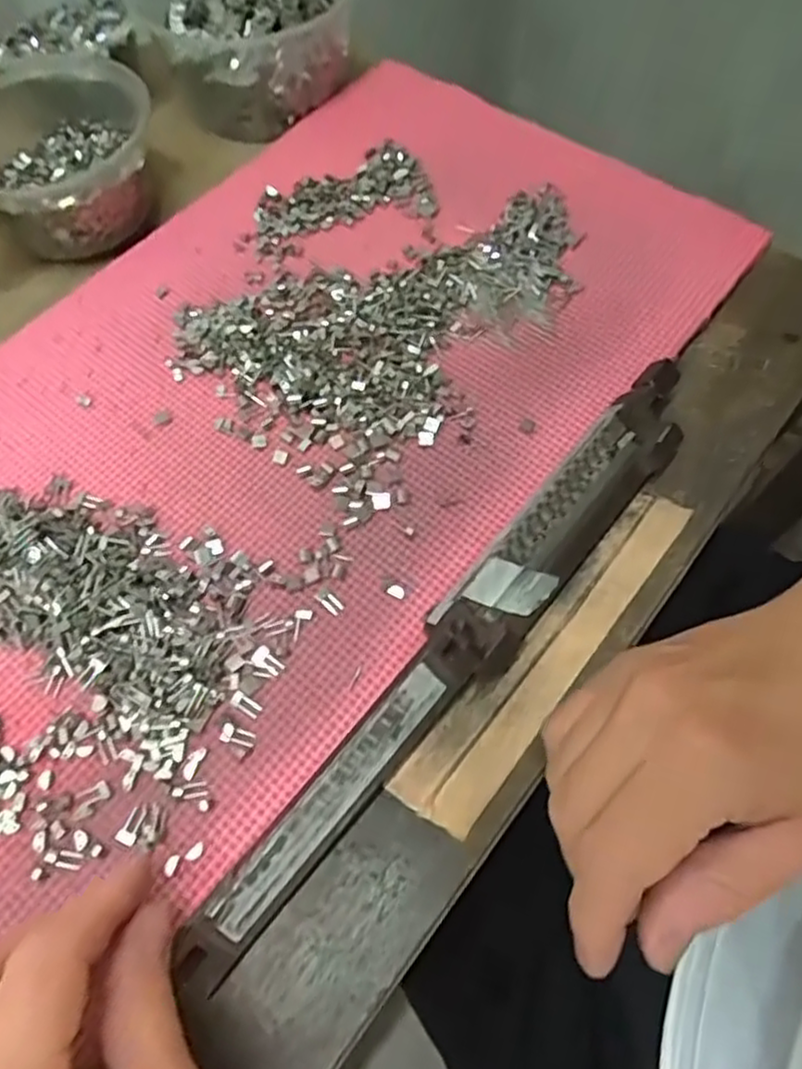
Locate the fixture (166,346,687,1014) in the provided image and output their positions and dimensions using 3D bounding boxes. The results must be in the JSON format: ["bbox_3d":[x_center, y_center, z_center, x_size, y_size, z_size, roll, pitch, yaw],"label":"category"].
[{"bbox_3d":[0.031,0.038,0.282,0.031,0.035,0.317,37,70,18],"label":"fixture"}]

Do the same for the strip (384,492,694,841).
[{"bbox_3d":[0.064,0.044,0.292,0.034,0.005,0.174,36,70,18],"label":"strip"}]

